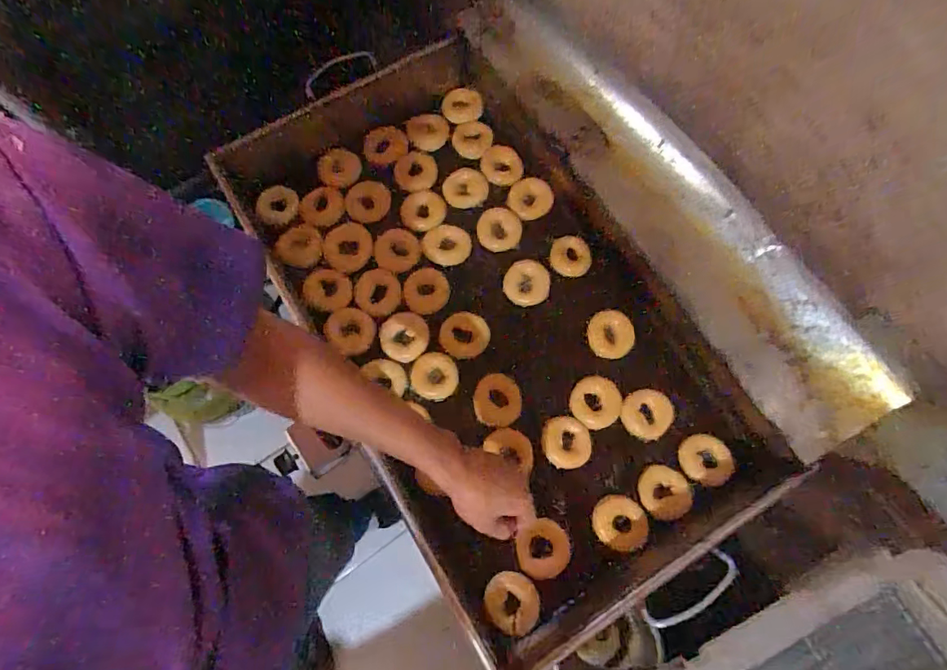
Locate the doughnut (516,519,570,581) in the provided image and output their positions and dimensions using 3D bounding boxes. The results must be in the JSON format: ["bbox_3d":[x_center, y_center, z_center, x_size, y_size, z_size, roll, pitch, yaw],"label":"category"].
[{"bbox_3d":[0.100,0.302,0.697,0.076,0.028,0.075,0,73,-1],"label":"doughnut"}]

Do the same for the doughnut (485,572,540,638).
[{"bbox_3d":[0.051,0.363,0.673,0.071,0.019,0.072,-4,74,-2],"label":"doughnut"}]

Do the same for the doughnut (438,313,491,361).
[{"bbox_3d":[-0.015,0.001,0.812,0.080,0.020,0.072,-2,74,-1],"label":"doughnut"}]

